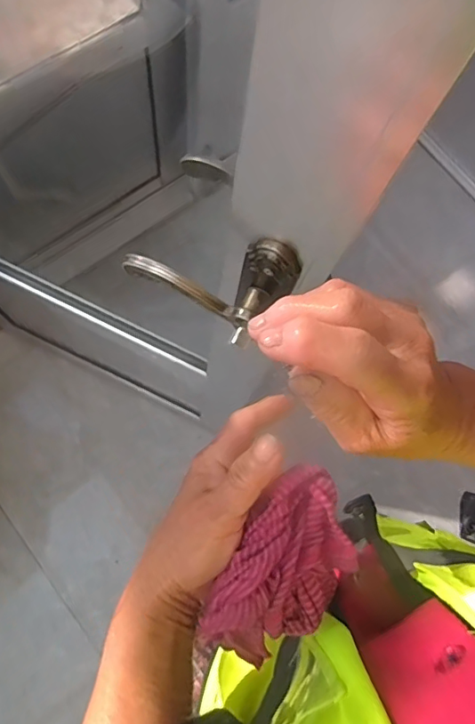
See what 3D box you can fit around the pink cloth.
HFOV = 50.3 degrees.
[{"bbox_3d":[0.028,0.113,0.280,0.060,0.027,0.103,33,75,8],"label":"pink cloth"}]

